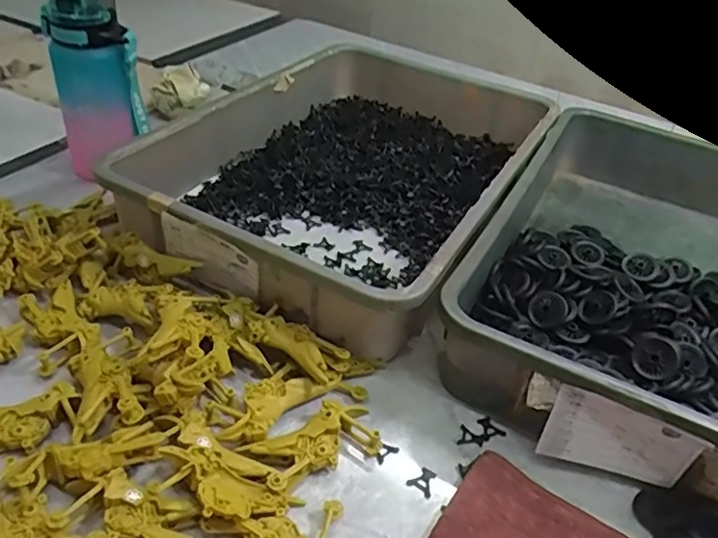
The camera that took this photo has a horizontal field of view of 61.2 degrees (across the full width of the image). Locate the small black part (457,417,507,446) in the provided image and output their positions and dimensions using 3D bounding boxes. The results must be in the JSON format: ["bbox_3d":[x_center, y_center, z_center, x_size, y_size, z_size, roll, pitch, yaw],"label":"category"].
[{"bbox_3d":[0.101,0.138,0.510,0.041,0.004,0.022,-14,42,-23],"label":"small black part"}]

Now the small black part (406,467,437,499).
[{"bbox_3d":[0.051,0.163,0.471,0.020,0.007,0.023,28,44,26],"label":"small black part"}]

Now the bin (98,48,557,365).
[{"bbox_3d":[0.007,-0.128,0.752,0.363,0.105,0.531,21,41,19],"label":"bin"}]

